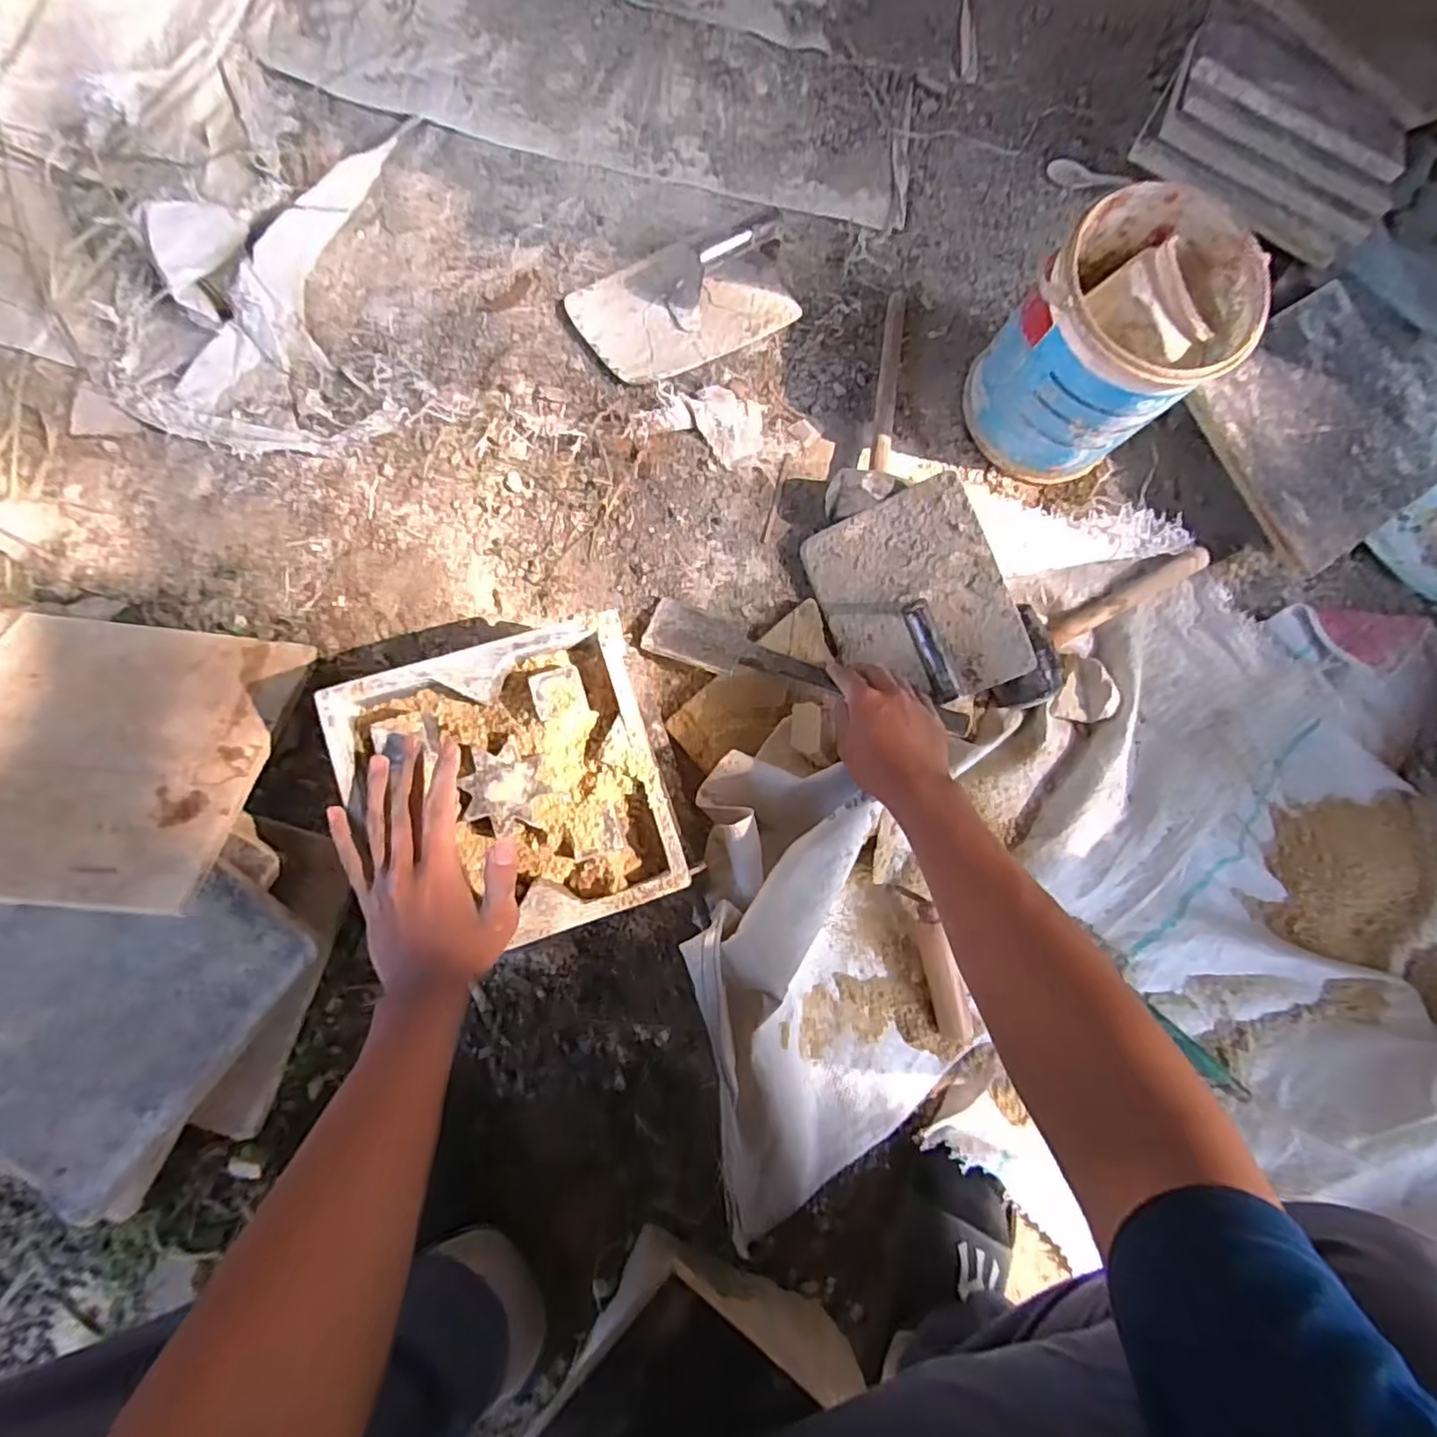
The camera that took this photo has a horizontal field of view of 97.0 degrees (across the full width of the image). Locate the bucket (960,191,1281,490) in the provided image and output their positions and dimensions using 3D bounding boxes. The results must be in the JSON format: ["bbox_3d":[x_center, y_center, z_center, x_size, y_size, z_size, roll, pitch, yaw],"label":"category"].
[{"bbox_3d":[0.370,-0.357,0.625,0.174,0.186,0.170,1,81,-4],"label":"bucket"}]

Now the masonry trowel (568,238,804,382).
[{"bbox_3d":[-0.035,-0.451,0.668,0.230,0.056,0.143,-31,85,-8],"label":"masonry trowel"}]

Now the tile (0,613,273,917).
[{"bbox_3d":[-0.506,0.023,0.518,0.238,0.013,0.248,8,56,-8],"label":"tile"}]

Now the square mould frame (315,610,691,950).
[{"bbox_3d":[-0.159,0.055,0.499,0.228,0.043,0.226,-17,83,-7],"label":"square mould frame"}]

